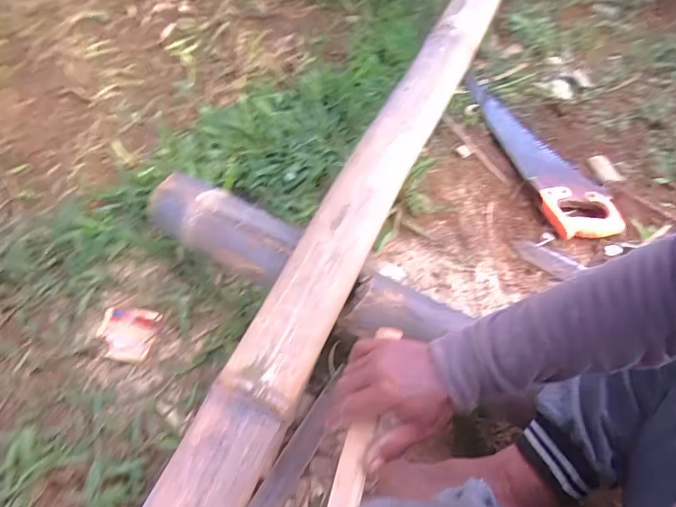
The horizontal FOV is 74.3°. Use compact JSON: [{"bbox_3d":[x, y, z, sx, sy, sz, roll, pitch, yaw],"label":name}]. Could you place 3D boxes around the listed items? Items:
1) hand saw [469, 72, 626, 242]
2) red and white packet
[{"bbox_3d":[0.405,-0.216,0.890,0.136,0.023,0.433,-11,55,-6],"label":"hand saw"},{"bbox_3d":[-0.317,0.117,0.672,0.086,0.013,0.080,14,57,11],"label":"red and white packet"}]

